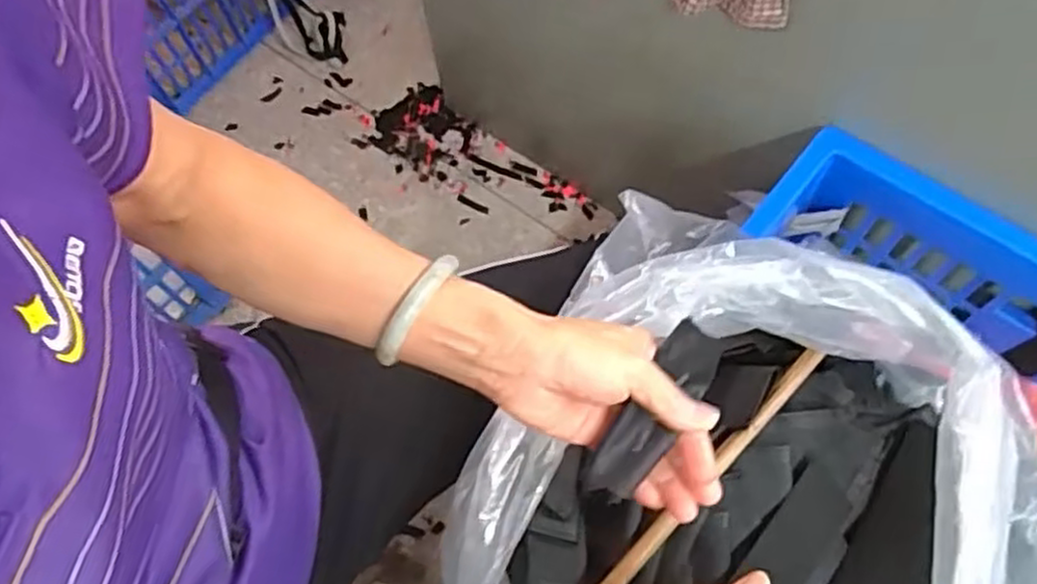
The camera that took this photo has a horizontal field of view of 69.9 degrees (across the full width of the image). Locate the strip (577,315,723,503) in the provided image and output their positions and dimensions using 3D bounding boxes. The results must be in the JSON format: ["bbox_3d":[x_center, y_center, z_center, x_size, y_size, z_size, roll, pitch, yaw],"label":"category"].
[{"bbox_3d":[0.074,0.069,0.413,0.031,0.014,0.108,34,95,16],"label":"strip"}]

